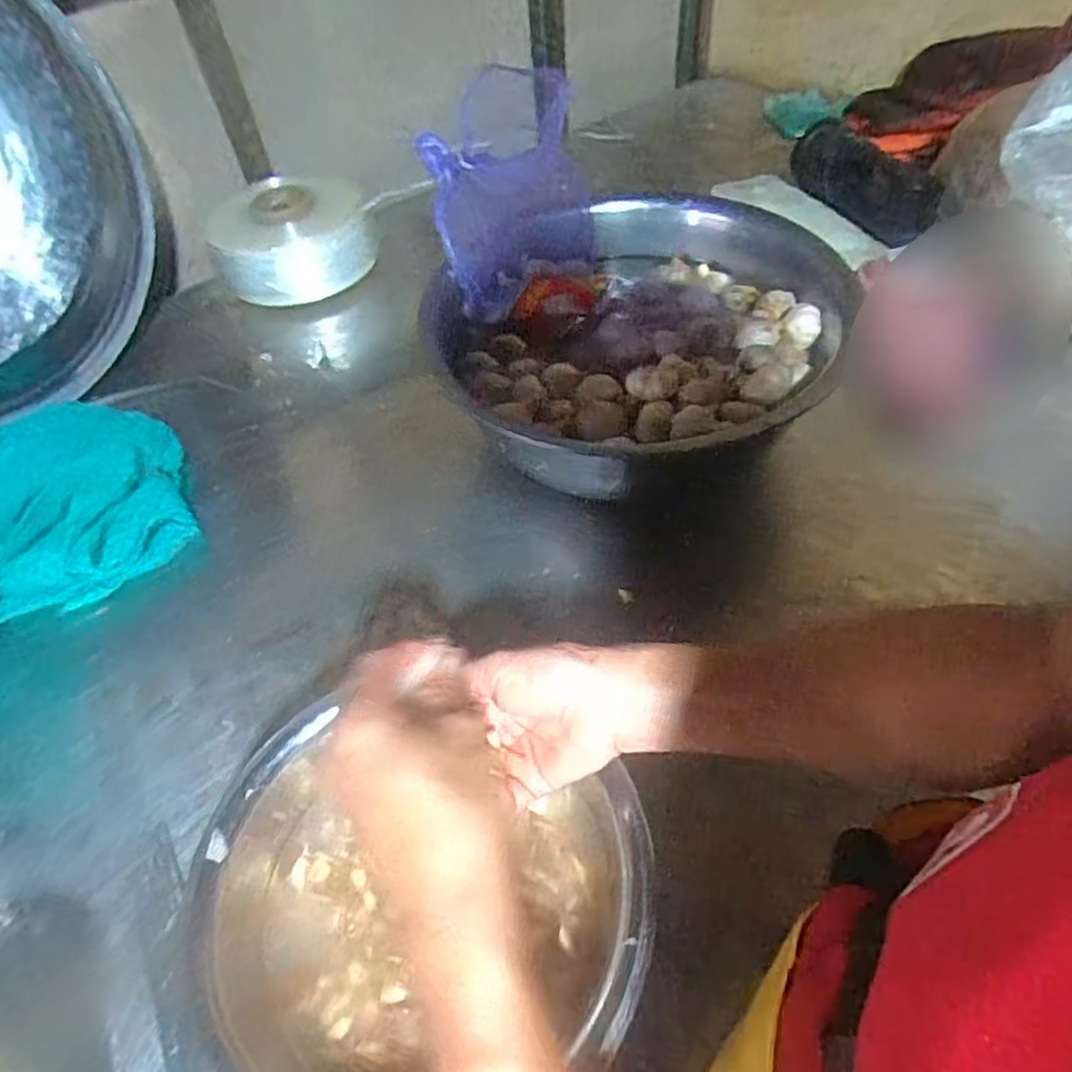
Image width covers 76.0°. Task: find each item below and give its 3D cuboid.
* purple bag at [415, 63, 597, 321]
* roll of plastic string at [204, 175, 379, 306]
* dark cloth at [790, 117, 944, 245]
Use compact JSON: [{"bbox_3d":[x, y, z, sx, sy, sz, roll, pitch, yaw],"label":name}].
[{"bbox_3d":[-0.026,-0.386,0.773,0.201,0.209,0.079,-35,56,-21],"label":"purple bag"},{"bbox_3d":[-0.363,-0.456,1.033,0.230,0.107,0.204,-15,51,-6],"label":"roll of plastic string"},{"bbox_3d":[0.492,-0.536,1.037,0.085,0.088,0.264,-19,51,-9],"label":"dark cloth"}]

